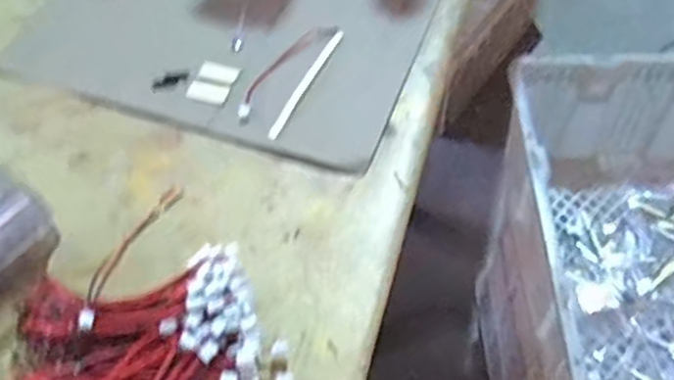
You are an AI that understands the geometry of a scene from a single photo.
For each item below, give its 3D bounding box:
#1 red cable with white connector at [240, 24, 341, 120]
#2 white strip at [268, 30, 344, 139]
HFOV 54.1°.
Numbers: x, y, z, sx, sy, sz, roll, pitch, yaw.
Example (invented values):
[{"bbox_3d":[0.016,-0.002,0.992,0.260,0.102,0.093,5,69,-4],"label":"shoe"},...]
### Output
[{"bbox_3d":[-0.037,-0.084,0.450,0.020,0.004,0.100,32,63,21],"label":"red cable with white connector"},{"bbox_3d":[-0.021,-0.073,0.440,0.008,0.004,0.100,21,60,15],"label":"white strip"}]

